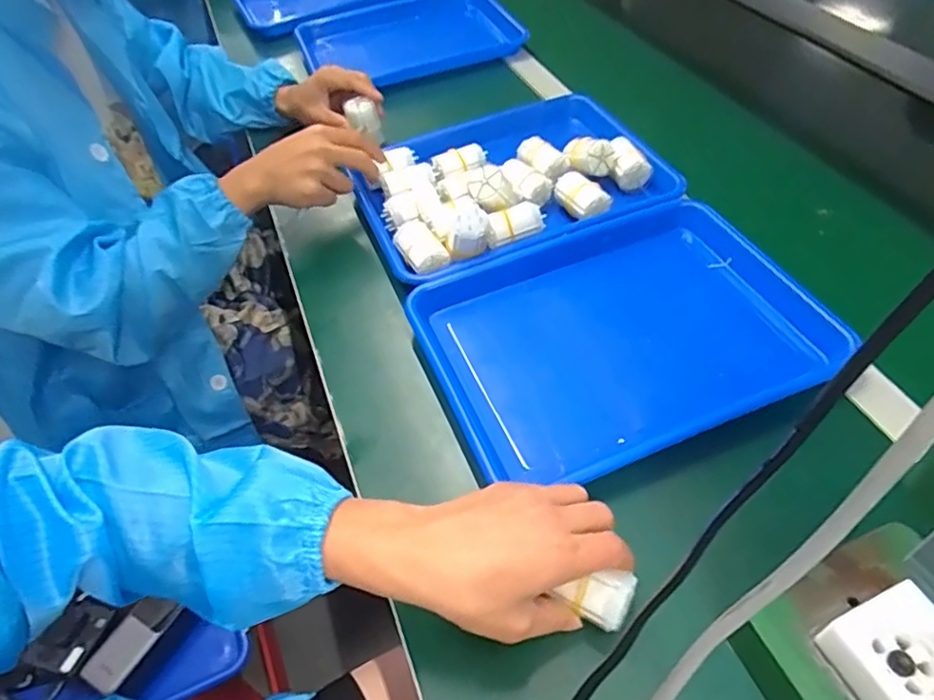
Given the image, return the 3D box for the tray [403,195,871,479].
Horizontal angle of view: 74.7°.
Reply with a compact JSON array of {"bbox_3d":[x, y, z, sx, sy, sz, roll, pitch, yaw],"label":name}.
[{"bbox_3d":[0.144,-0.025,0.576,0.359,0.054,0.218,-19,51,-12],"label":"tray"}]

